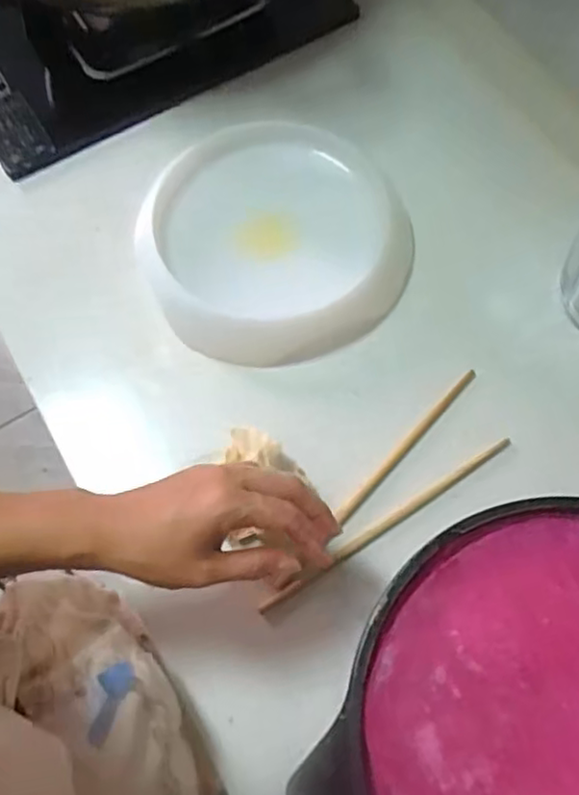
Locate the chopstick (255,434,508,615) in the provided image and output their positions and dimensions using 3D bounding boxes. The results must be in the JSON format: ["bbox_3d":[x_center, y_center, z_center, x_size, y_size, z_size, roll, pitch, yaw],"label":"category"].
[{"bbox_3d":[0.077,0.097,0.519,0.232,0.005,0.008,-32,70,-11],"label":"chopstick"}]

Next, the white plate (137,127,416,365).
[{"bbox_3d":[-0.018,-0.145,0.597,0.224,0.039,0.218,-1,68,2],"label":"white plate"}]

